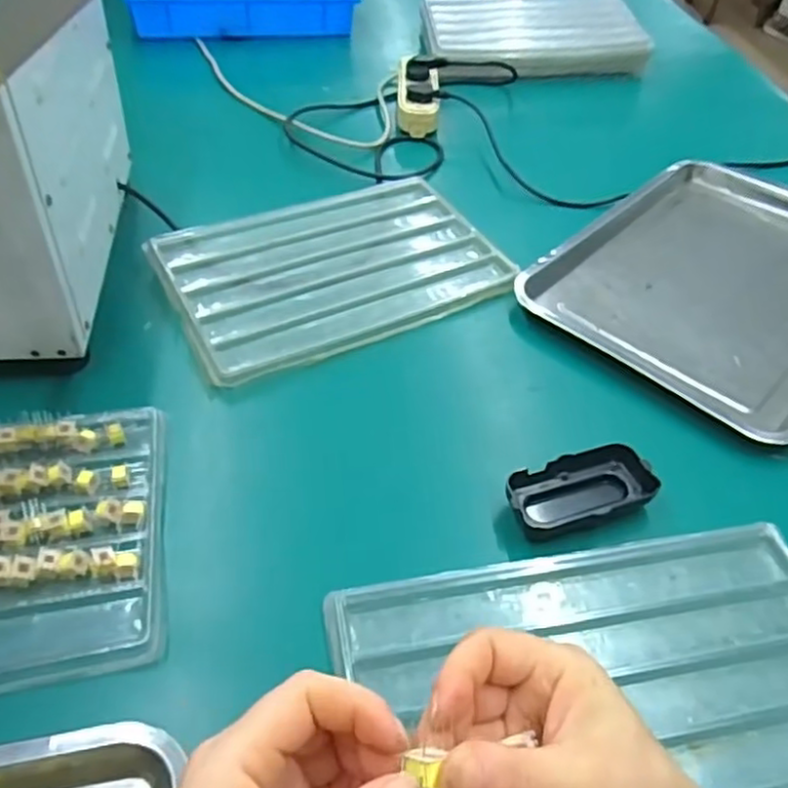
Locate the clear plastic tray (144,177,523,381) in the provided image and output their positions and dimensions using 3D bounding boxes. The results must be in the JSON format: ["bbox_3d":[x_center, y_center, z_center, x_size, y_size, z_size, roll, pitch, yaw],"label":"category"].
[{"bbox_3d":[-0.064,-0.137,0.694,0.319,0.028,0.228,-20,52,-20],"label":"clear plastic tray"}]

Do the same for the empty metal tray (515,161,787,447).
[{"bbox_3d":[0.343,-0.121,0.713,0.381,0.035,0.299,-35,58,-30],"label":"empty metal tray"}]

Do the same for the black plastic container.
[{"bbox_3d":[0.139,0.076,0.517,0.110,0.033,0.053,-12,49,-14],"label":"black plastic container"}]

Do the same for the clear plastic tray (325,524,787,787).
[{"bbox_3d":[0.136,0.189,0.410,0.321,0.030,0.218,-7,48,-10],"label":"clear plastic tray"}]

